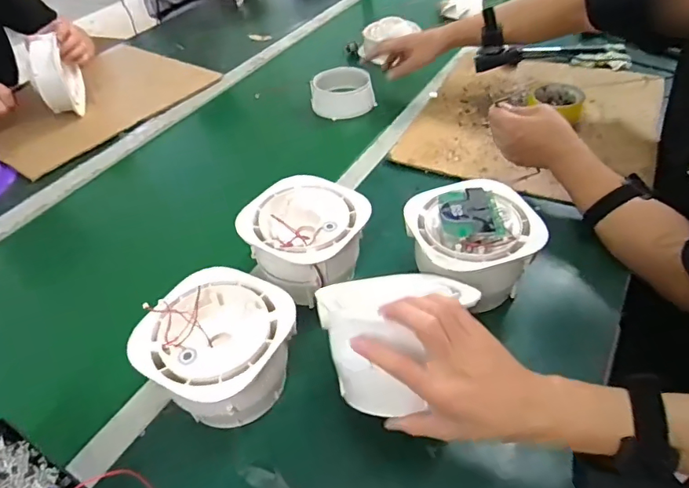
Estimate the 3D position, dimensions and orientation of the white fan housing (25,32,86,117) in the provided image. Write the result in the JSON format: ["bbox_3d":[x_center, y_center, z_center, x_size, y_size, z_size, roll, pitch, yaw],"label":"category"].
[{"bbox_3d":[-0.565,-0.325,0.959,0.058,0.170,0.138,-16,45,-11],"label":"white fan housing"}]

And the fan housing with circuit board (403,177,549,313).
[{"bbox_3d":[0.149,0.011,0.580,0.144,0.112,0.140,-8,44,-3],"label":"fan housing with circuit board"}]

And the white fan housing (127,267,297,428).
[{"bbox_3d":[-0.125,0.111,0.499,0.135,0.087,0.139,-3,43,2],"label":"white fan housing"}]

